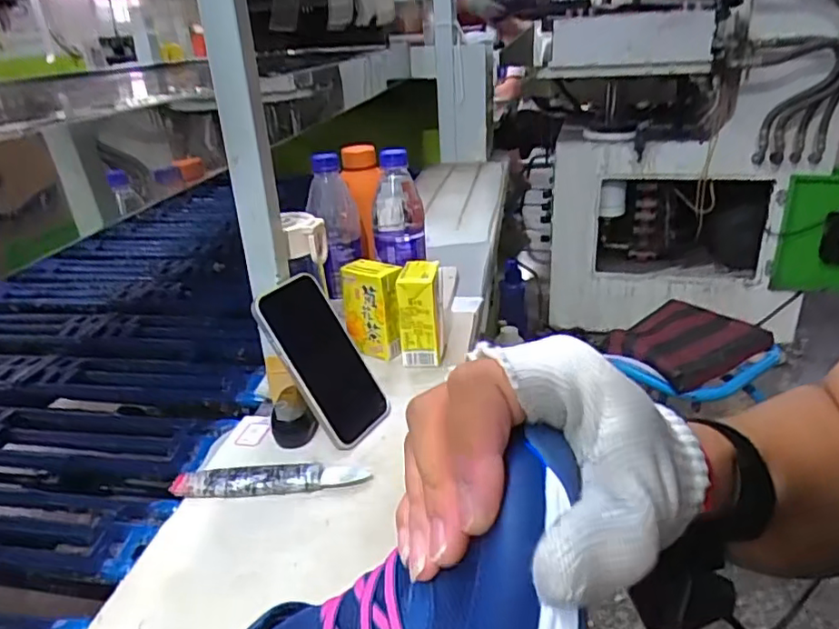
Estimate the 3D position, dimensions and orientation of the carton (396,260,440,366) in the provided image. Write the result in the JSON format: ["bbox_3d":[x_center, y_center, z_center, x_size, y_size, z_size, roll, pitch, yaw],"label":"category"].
[{"bbox_3d":[0.003,0.000,0.692,0.047,0.108,0.060,-1,25,7],"label":"carton"}]

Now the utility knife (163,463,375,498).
[{"bbox_3d":[-0.128,0.140,0.519,0.164,0.018,0.025,-5,25,0],"label":"utility knife"}]

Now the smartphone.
[{"bbox_3d":[-0.089,0.040,0.580,0.015,0.159,0.091,-25,13,42],"label":"smartphone"}]

